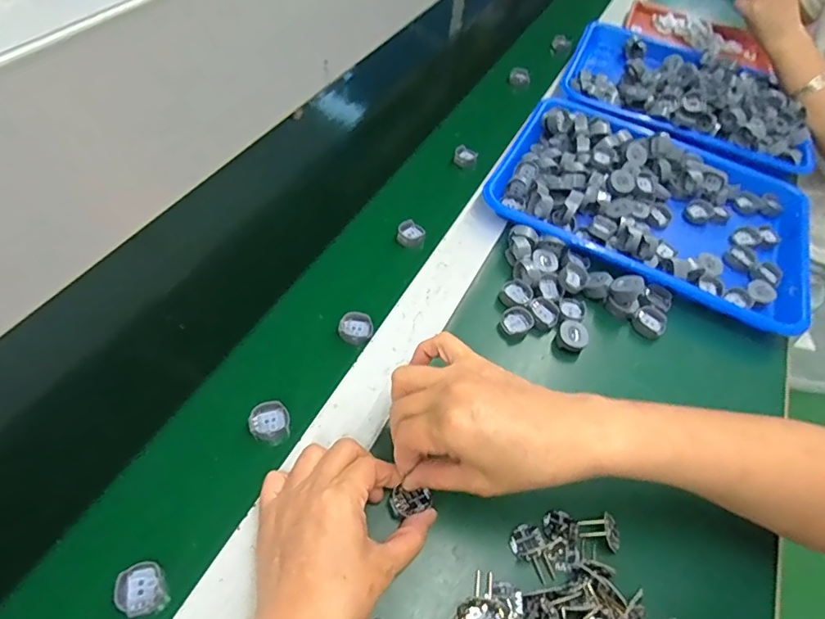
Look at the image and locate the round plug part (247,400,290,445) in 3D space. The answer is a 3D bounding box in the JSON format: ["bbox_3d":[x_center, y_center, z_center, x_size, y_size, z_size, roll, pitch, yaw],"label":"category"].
[{"bbox_3d":[-0.109,0.088,0.385,0.028,0.016,0.030,4,52,-6],"label":"round plug part"}]

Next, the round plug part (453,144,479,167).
[{"bbox_3d":[0.065,-0.186,0.611,0.028,0.017,0.018,11,52,-1],"label":"round plug part"}]

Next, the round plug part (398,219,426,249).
[{"bbox_3d":[-0.002,-0.078,0.521,0.027,0.012,0.029,4,52,-6],"label":"round plug part"}]

